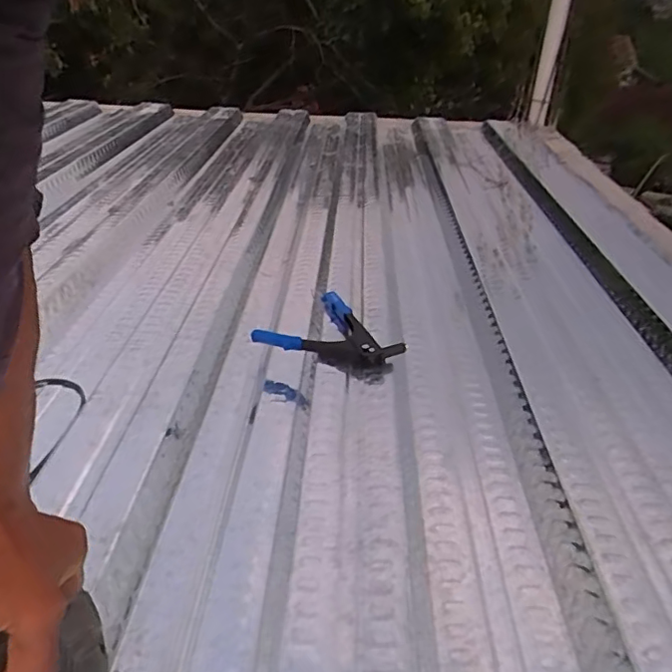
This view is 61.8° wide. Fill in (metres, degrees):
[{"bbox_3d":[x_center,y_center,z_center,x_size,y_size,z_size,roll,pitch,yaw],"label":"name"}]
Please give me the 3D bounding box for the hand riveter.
[{"bbox_3d":[0.007,-0.014,1.005,0.263,0.040,0.188,16,34,19],"label":"hand riveter"}]

